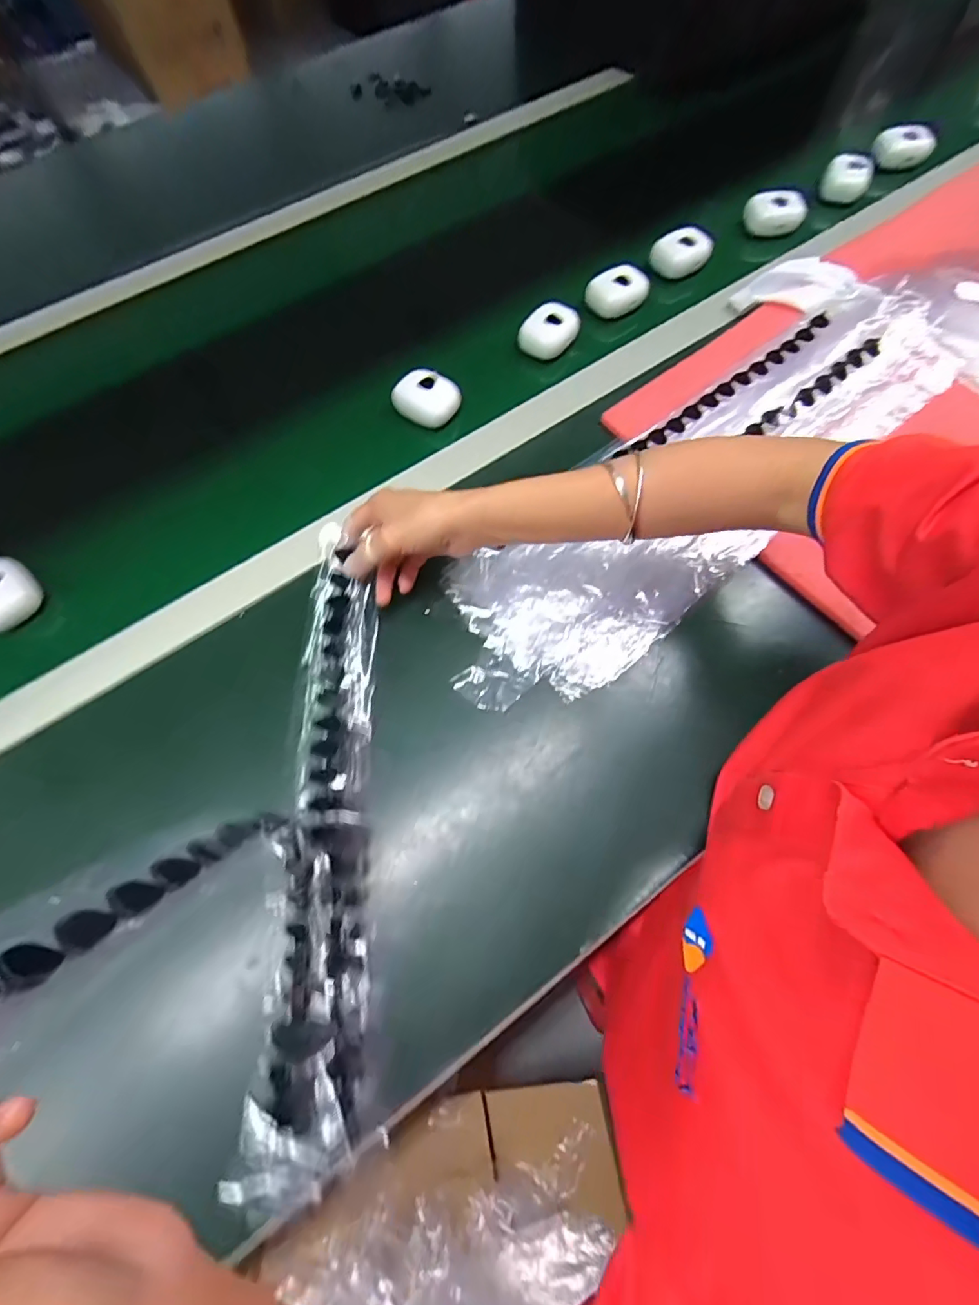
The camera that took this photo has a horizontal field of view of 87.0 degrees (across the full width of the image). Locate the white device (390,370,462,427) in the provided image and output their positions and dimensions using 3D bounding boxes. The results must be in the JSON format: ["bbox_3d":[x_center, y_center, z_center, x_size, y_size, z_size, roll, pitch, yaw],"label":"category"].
[{"bbox_3d":[-0.060,-0.241,0.485,0.059,0.024,0.046,22,69,11],"label":"white device"}]

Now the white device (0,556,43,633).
[{"bbox_3d":[-0.397,-0.047,0.419,0.047,0.026,0.049,-36,70,-13],"label":"white device"}]

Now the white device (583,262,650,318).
[{"bbox_3d":[0.132,-0.374,0.538,0.062,0.043,0.025,-1,67,2],"label":"white device"}]

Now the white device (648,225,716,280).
[{"bbox_3d":[0.203,-0.432,0.555,0.060,0.033,0.042,-14,67,-4],"label":"white device"}]

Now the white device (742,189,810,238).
[{"bbox_3d":[0.321,-0.495,0.578,0.061,0.034,0.028,14,68,8],"label":"white device"}]

